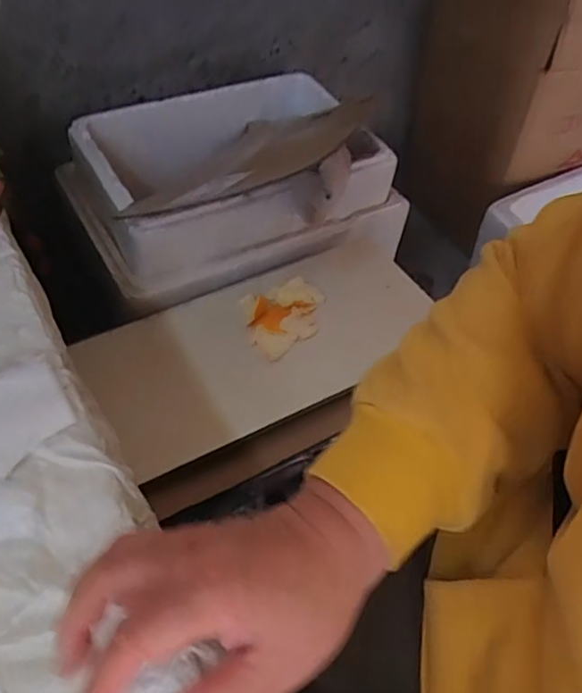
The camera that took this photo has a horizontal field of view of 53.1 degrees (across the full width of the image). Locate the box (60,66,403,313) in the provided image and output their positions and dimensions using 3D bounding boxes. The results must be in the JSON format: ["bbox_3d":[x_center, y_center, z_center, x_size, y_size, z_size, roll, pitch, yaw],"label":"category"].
[{"bbox_3d":[-0.084,-0.272,0.874,0.465,0.149,0.334,-23,56,-17],"label":"box"}]

